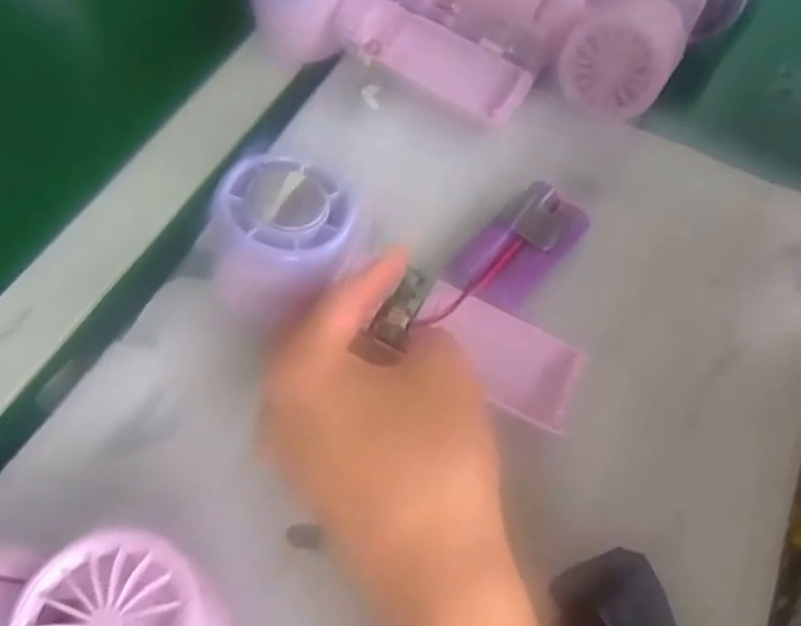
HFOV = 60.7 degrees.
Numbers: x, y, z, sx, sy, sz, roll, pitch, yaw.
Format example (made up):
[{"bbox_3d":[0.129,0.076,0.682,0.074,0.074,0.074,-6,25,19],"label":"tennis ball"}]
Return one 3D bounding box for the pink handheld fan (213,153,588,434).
[{"bbox_3d":[0.000,-0.006,0.286,0.164,0.040,0.058,25,62,-8],"label":"pink handheld fan"}]

